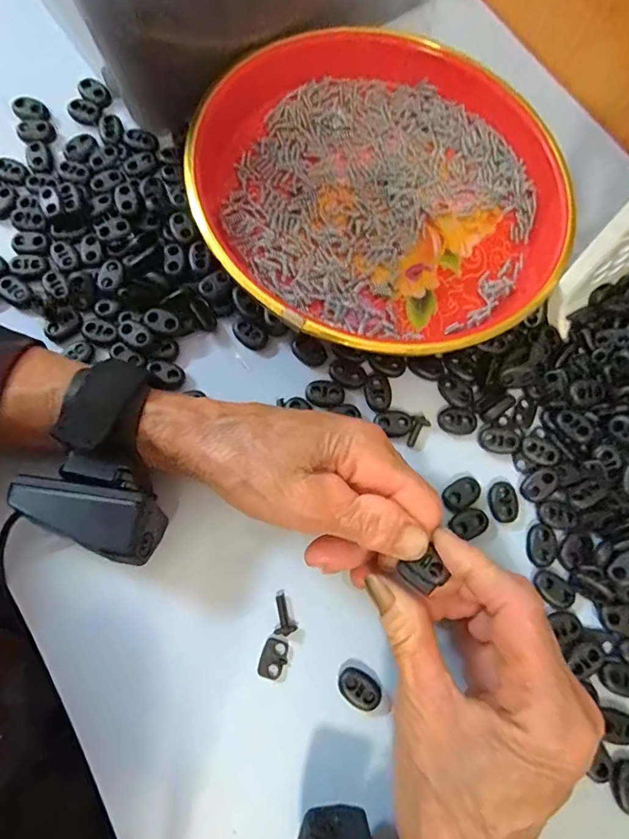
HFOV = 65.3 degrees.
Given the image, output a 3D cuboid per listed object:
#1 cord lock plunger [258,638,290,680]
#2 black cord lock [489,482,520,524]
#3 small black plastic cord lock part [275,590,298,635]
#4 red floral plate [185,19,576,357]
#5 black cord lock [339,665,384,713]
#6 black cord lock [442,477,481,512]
[{"bbox_3d":[-0.020,0.118,0.242,0.013,0.004,0.019,15,75,2],"label":"cord lock plunger"},{"bbox_3d":[0.103,0.044,0.264,0.015,0.004,0.021,-4,76,-3],"label":"black cord lock"},{"bbox_3d":[-0.015,0.097,0.248,0.011,0.004,0.020,-4,76,-3],"label":"small black plastic cord lock part"},{"bbox_3d":[0.047,-0.145,0.285,0.211,0.037,0.229,0,75,-2],"label":"red floral plate"},{"bbox_3d":[0.022,0.130,0.238,0.021,0.004,0.015,39,78,8],"label":"black cord lock"},{"bbox_3d":[0.079,0.040,0.265,0.021,0.004,0.015,-31,78,-9],"label":"black cord lock"}]

